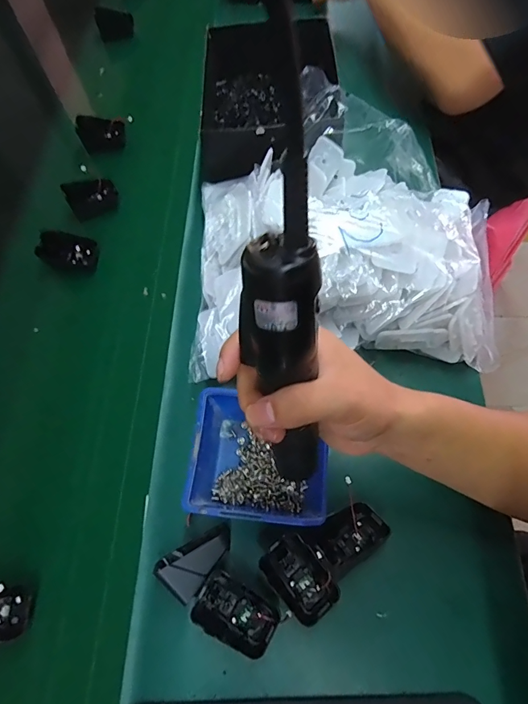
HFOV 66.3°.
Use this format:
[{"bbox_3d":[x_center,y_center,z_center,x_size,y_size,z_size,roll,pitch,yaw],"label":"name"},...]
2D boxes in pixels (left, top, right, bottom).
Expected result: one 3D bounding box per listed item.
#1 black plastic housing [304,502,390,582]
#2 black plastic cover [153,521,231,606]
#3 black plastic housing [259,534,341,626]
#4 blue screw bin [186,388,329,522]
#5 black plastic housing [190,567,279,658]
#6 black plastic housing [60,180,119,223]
[{"bbox_3d":[0.077,0.166,0.366,0.064,0.014,0.043,-35,69,-13],"label":"black plastic housing"},{"bbox_3d":[-0.058,0.182,0.359,0.065,0.039,0.041,-38,70,-14],"label":"black plastic cover"},{"bbox_3d":[0.032,0.199,0.357,0.044,0.019,0.068,-37,69,-14],"label":"black plastic housing"},{"bbox_3d":[-0.007,0.098,0.386,0.117,0.056,0.119,4,66,4],"label":"blue screw bin"},{"bbox_3d":[-0.024,0.223,0.345,0.068,0.030,0.041,27,69,14],"label":"black plastic housing"},{"bbox_3d":[-0.239,-0.216,0.564,0.064,0.044,0.030,-26,67,-9],"label":"black plastic housing"}]

